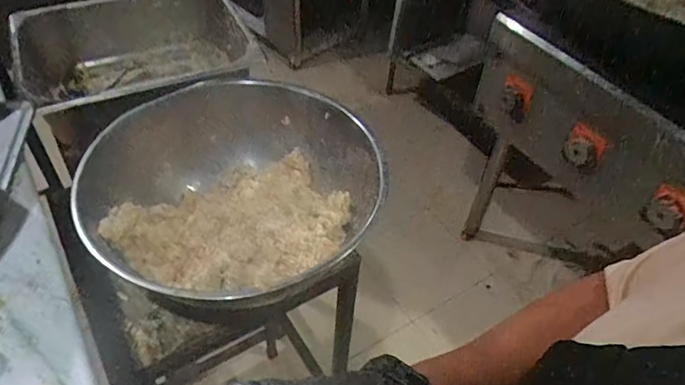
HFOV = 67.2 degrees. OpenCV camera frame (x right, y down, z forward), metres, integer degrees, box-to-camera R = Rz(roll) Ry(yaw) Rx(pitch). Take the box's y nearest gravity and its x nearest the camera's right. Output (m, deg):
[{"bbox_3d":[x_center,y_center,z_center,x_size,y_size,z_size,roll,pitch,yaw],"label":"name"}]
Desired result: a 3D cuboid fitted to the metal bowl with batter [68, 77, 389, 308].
[{"bbox_3d":[-0.122,0.006,0.573,0.285,0.106,0.289,3,48,-3],"label":"metal bowl with batter"}]

